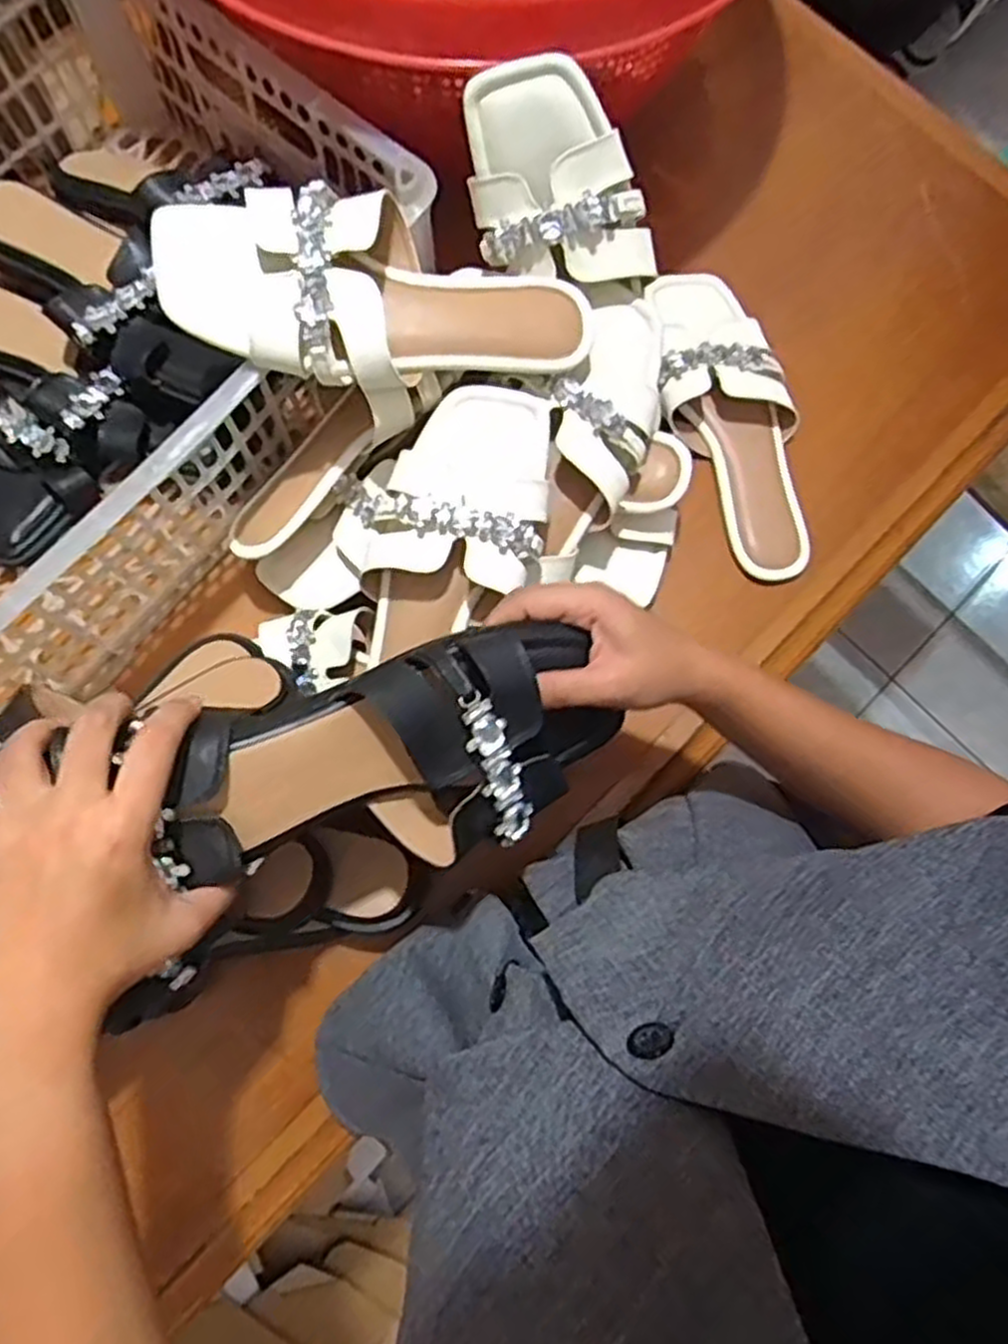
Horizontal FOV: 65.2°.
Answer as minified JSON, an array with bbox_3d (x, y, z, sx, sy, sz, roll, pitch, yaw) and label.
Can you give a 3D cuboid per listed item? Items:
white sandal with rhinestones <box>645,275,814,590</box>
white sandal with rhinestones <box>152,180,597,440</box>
[{"bbox_3d":[0.173,-0.187,0.580,0.099,0.041,0.246,-19,81,-4],"label":"white sandal with rhinestones"},{"bbox_3d":[-0.066,-0.206,0.449,0.239,0.064,0.101,2,79,-20],"label":"white sandal with rhinestones"}]

